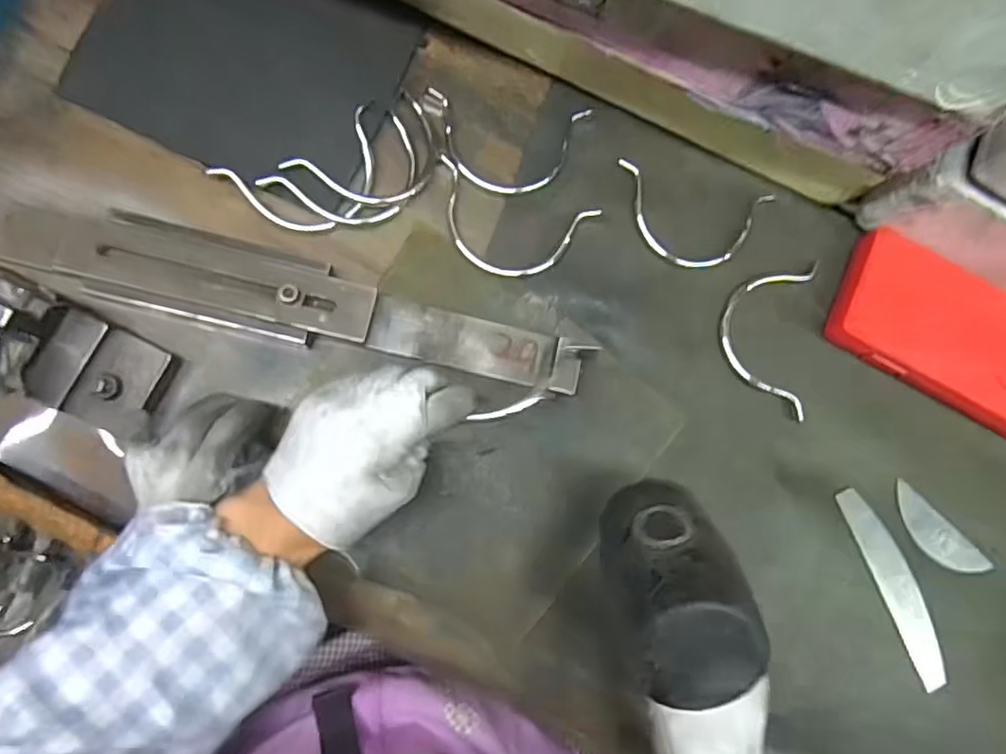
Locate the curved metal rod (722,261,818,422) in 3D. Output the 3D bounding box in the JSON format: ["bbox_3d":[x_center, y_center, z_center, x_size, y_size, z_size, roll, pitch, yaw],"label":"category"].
[{"bbox_3d":[0.205,-0.034,0.466,0.071,0.017,0.122,11,83,-7],"label":"curved metal rod"}]

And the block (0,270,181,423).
[{"bbox_3d":[-0.276,-0.017,0.369,0.121,0.072,0.070,22,82,-5],"label":"block"}]

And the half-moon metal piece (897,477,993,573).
[{"bbox_3d":[0.335,0.123,0.472,0.089,0.006,0.030,45,80,-1],"label":"half-moon metal piece"}]

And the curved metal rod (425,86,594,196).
[{"bbox_3d":[0.003,-0.176,0.461,0.122,0.010,0.072,5,84,-7],"label":"curved metal rod"}]

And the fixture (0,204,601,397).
[{"bbox_3d":[-0.131,-0.049,0.422,0.377,0.023,0.057,13,83,-6],"label":"fixture"}]

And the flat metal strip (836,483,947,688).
[{"bbox_3d":[0.299,0.157,0.464,0.030,0.004,0.152,-22,85,-8],"label":"flat metal strip"}]

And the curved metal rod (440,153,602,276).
[{"bbox_3d":[0.001,-0.112,0.451,0.122,0.014,0.069,22,82,-5],"label":"curved metal rod"}]

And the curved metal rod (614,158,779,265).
[{"bbox_3d":[0.147,-0.121,0.468,0.128,0.005,0.071,11,83,-7],"label":"curved metal rod"}]

